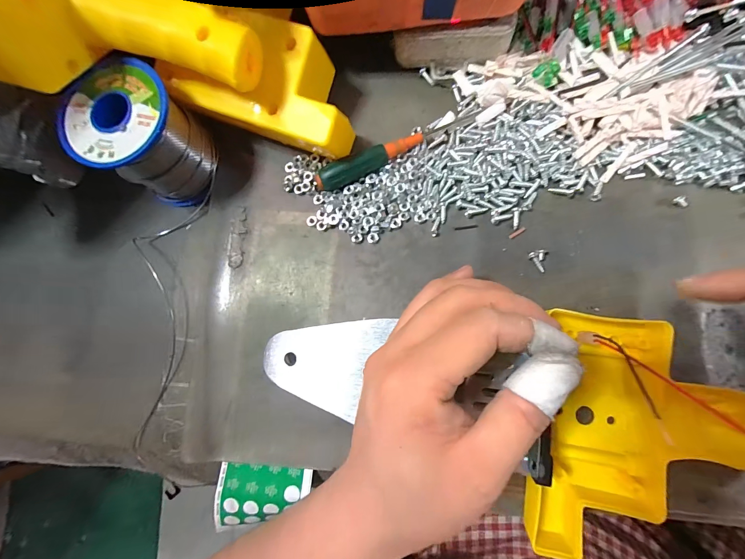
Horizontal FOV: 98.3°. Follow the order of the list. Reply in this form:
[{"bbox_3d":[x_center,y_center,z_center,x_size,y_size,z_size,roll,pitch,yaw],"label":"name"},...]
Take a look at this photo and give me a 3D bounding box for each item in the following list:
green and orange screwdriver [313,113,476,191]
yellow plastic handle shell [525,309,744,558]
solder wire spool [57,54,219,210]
[{"bbox_3d":[0.015,-0.085,0.213,0.110,0.011,0.014,-21,81,4],"label":"green and orange screwdriver"},{"bbox_3d":[0.166,0.092,0.167,0.140,0.036,0.126,10,86,8],"label":"yellow plastic handle shell"},{"bbox_3d":[-0.141,-0.090,0.210,0.060,0.060,0.063,29,87,9],"label":"solder wire spool"}]

